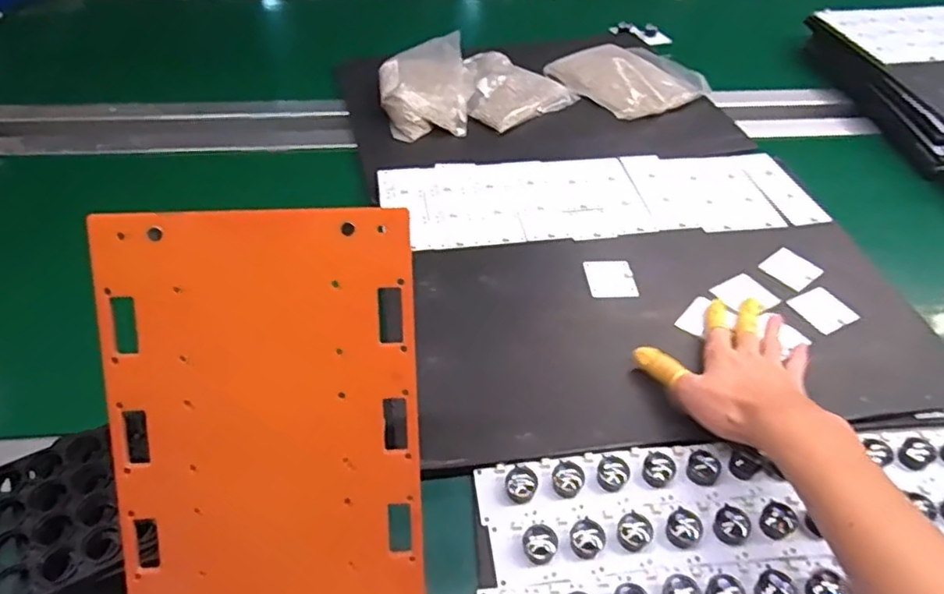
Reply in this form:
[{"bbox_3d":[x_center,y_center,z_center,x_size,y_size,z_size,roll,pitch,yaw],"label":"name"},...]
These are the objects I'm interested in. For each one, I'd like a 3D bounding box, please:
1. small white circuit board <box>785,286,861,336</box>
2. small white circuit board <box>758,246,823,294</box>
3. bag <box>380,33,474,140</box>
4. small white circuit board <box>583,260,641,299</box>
[{"bbox_3d":[0.329,0.011,0.577,0.050,0.004,0.047,-21,51,-19],"label":"small white circuit board"},{"bbox_3d":[0.315,-0.028,0.611,0.048,0.004,0.047,-27,53,-23],"label":"small white circuit board"},{"bbox_3d":[-0.062,-0.279,0.819,0.122,0.048,0.175,-1,48,-1],"label":"bag"},{"bbox_3d":[0.134,-0.018,0.594,0.047,0.004,0.050,-4,48,-4],"label":"small white circuit board"}]

